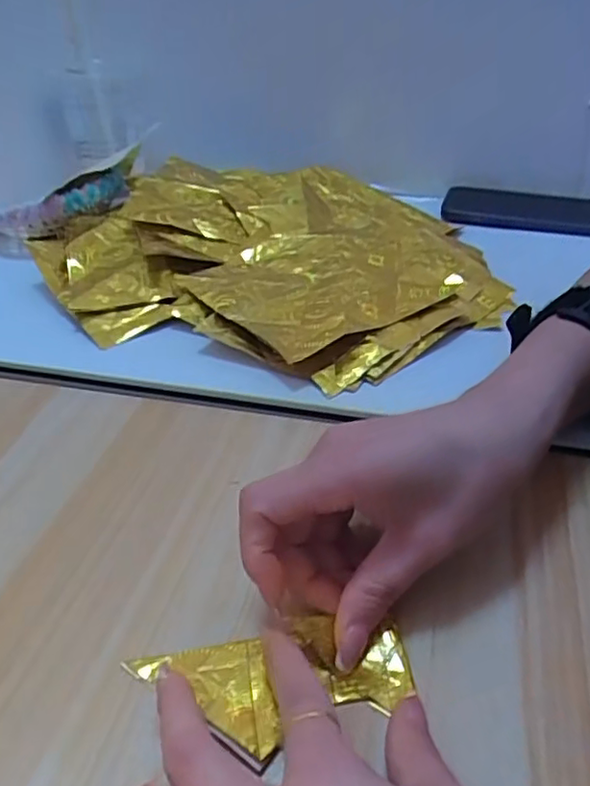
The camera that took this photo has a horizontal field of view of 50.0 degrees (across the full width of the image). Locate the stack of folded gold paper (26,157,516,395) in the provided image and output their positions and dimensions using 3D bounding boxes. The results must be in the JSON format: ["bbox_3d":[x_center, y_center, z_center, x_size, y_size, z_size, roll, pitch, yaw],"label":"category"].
[{"bbox_3d":[-0.014,-0.114,0.498,0.348,0.052,0.296,19,41,26],"label":"stack of folded gold paper"}]

